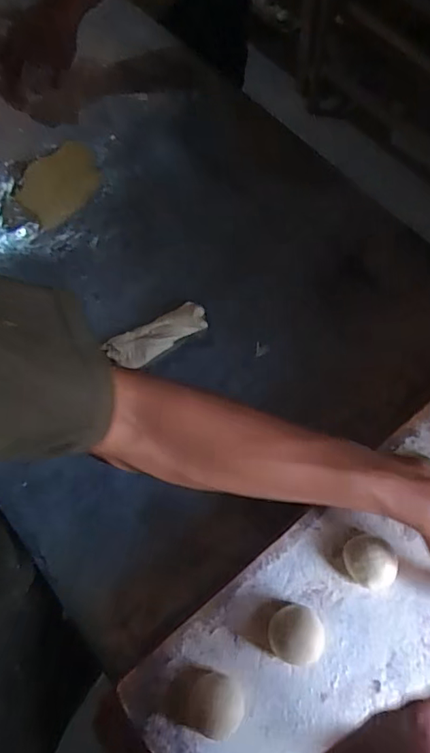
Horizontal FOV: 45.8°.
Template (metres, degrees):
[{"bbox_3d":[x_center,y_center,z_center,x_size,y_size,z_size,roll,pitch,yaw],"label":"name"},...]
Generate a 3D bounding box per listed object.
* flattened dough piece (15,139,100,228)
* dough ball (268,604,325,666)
[{"bbox_3d":[-0.229,-0.286,0.752,0.113,0.012,0.175,9,59,11],"label":"flattened dough piece"},{"bbox_3d":[0.065,0.209,0.413,0.042,0.027,0.042,0,67,1],"label":"dough ball"}]

